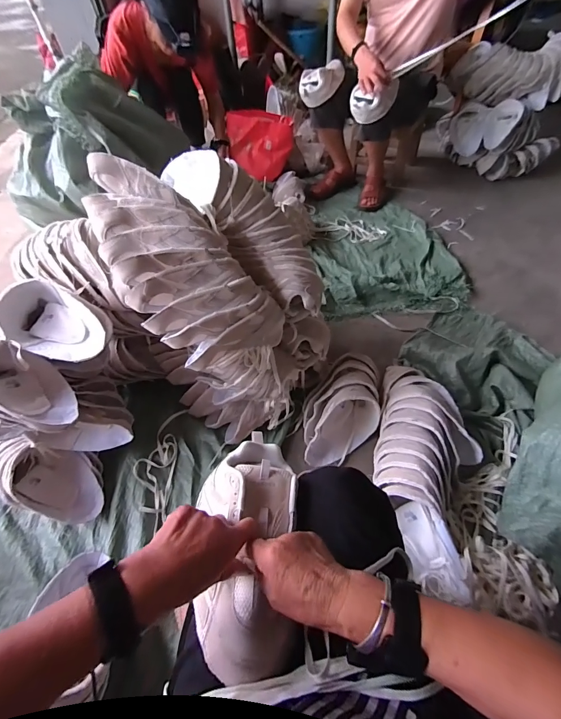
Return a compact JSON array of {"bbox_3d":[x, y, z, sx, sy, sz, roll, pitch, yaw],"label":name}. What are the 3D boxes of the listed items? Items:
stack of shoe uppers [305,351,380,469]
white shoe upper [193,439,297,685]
[{"bbox_3d":[0.163,0.128,0.920,0.173,0.131,0.303,31,61,25],"label":"stack of shoe uppers"},{"bbox_3d":[-0.048,0.220,0.437,0.128,0.068,0.266,0,59,5],"label":"white shoe upper"}]

